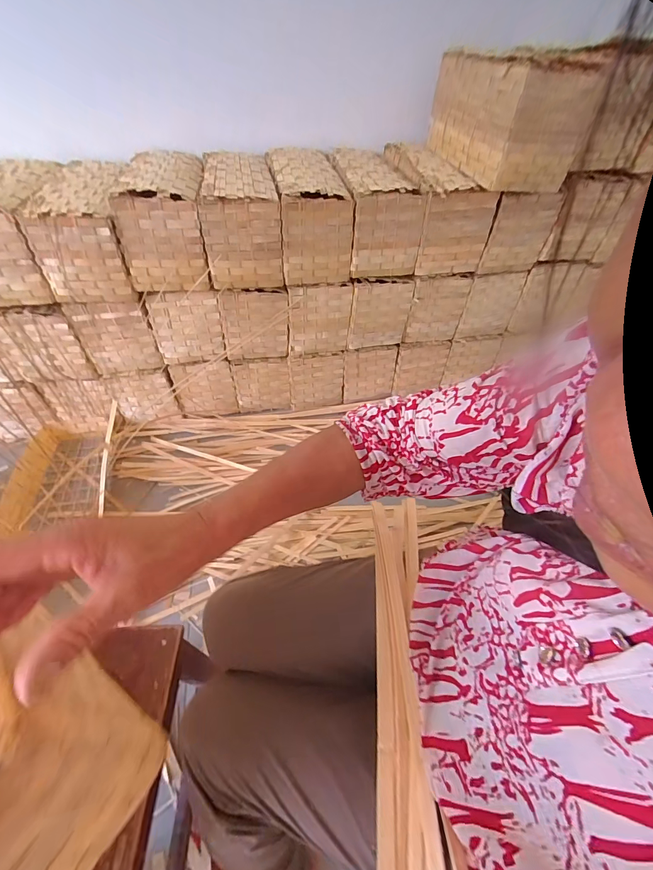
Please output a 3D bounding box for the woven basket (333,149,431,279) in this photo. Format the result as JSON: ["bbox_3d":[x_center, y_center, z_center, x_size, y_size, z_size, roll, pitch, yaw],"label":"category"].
[{"bbox_3d":[0.126,-0.610,0.987,0.174,0.207,0.312,-7,50,-10],"label":"woven basket"}]

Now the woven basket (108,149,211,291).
[{"bbox_3d":[-0.418,-0.565,0.946,0.189,0.215,0.420,-7,50,-10],"label":"woven basket"}]

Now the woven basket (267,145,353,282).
[{"bbox_3d":[-0.057,-0.604,0.983,0.173,0.204,0.347,-7,50,-11],"label":"woven basket"}]

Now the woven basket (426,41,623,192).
[{"bbox_3d":[0.400,-0.723,0.815,0.185,0.191,0.353,-11,51,-14],"label":"woven basket"}]

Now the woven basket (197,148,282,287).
[{"bbox_3d":[-0.224,-0.568,0.953,0.181,0.204,0.311,-5,50,-9],"label":"woven basket"}]

